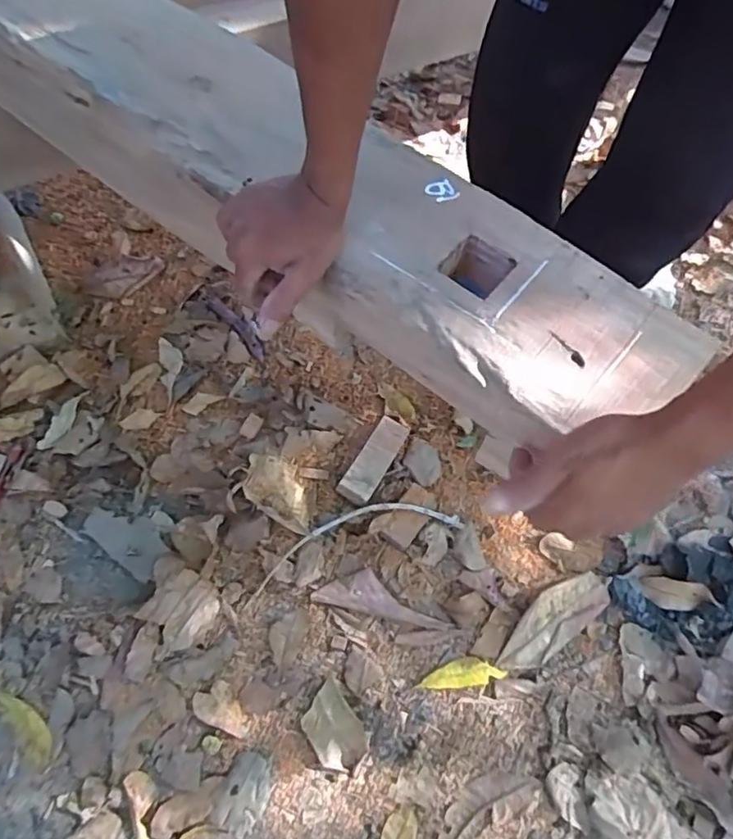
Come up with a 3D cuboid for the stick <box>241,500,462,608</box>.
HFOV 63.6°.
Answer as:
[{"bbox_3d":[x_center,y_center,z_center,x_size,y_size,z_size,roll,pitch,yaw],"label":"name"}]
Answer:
[{"bbox_3d":[-0.028,0.180,0.888,0.343,0.035,0.080,-17,68,-9],"label":"stick"}]

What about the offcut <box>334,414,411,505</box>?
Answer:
[{"bbox_3d":[0.010,0.066,0.948,0.056,0.044,0.136,30,69,11],"label":"offcut"}]

